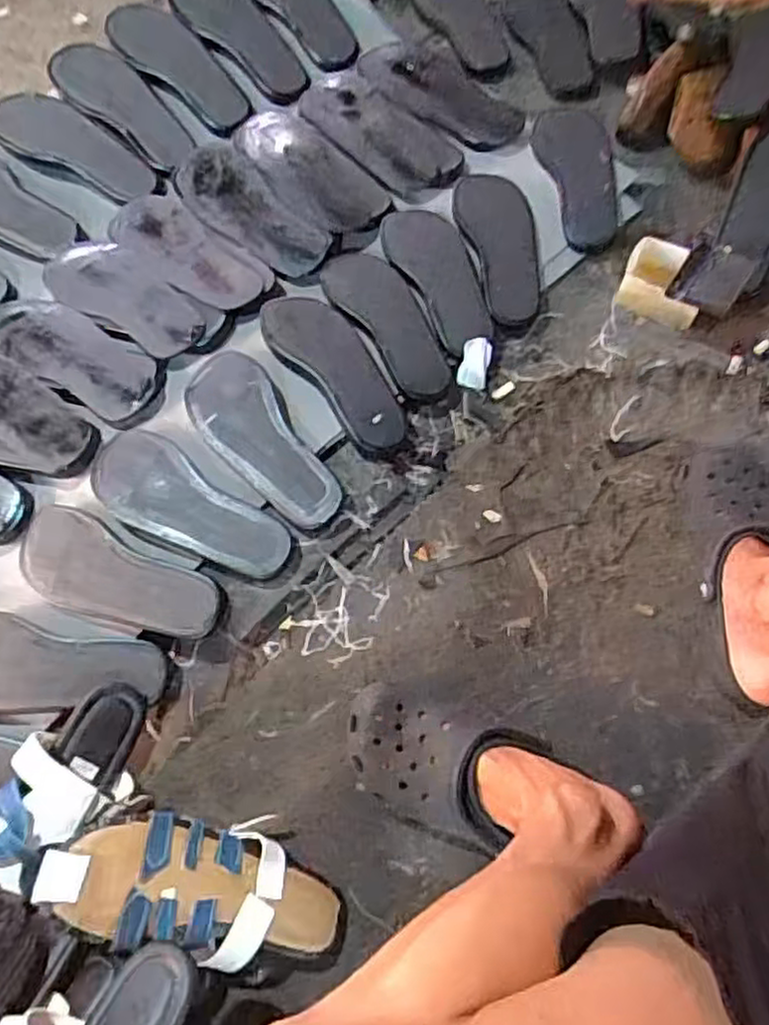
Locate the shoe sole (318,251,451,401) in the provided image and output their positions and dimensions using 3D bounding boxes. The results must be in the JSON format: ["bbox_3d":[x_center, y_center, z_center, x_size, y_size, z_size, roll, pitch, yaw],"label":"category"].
[{"bbox_3d":[0.008,-0.229,0.843,0.095,0.037,0.228,-35,70,-12],"label":"shoe sole"}]

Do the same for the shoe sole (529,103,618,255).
[{"bbox_3d":[0.252,-0.436,0.911,0.096,0.011,0.229,-4,67,0],"label":"shoe sole"}]

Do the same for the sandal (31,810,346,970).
[{"bbox_3d":[-0.149,0.300,0.572,0.240,0.050,0.101,21,67,-18],"label":"sandal"}]

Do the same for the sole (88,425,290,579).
[{"bbox_3d":[-0.206,-0.007,0.721,0.233,0.024,0.088,32,72,14],"label":"sole"}]

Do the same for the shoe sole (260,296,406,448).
[{"bbox_3d":[-0.050,-0.166,0.797,0.091,0.026,0.228,-38,71,-13],"label":"shoe sole"}]

